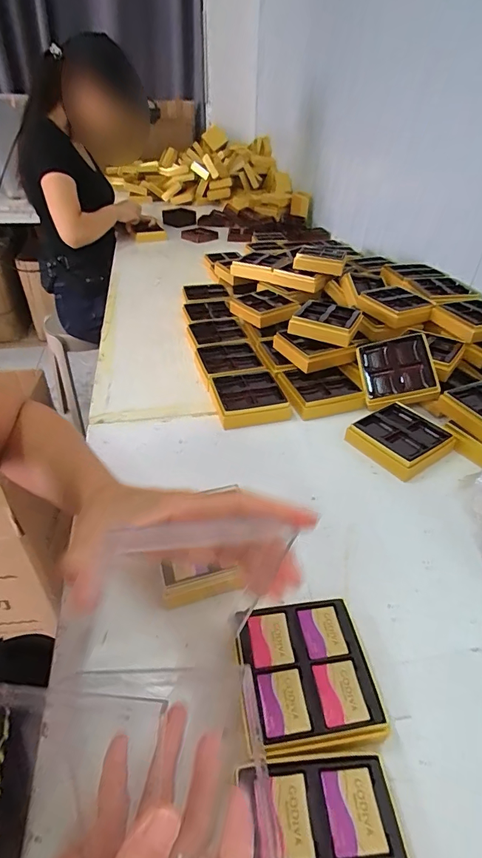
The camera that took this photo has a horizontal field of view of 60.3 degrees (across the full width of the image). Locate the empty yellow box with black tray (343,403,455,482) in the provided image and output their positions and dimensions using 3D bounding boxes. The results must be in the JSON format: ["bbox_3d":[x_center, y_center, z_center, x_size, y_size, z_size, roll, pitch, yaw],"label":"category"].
[{"bbox_3d":[0.207,0.011,0.541,0.104,0.025,0.100,-25,44,-28],"label":"empty yellow box with black tray"}]

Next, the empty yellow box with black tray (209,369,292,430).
[{"bbox_3d":[0.008,-0.048,0.608,0.097,0.027,0.100,-9,39,-10],"label":"empty yellow box with black tray"}]

